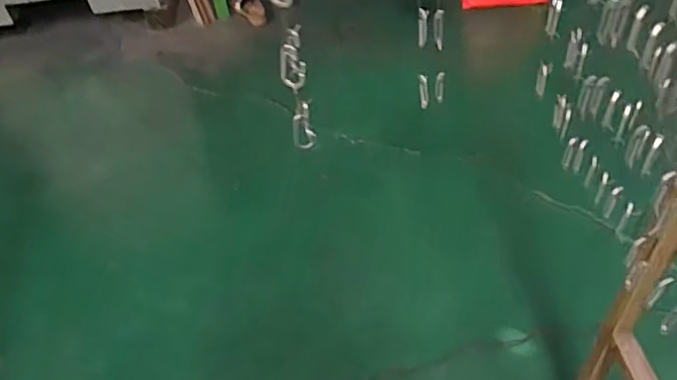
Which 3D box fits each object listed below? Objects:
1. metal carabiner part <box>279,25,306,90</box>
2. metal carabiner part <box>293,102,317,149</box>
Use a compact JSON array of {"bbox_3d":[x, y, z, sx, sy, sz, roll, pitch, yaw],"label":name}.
[{"bbox_3d":[-0.033,-0.094,0.428,0.017,0.047,0.007,-15,49,-6],"label":"metal carabiner part"},{"bbox_3d":[-0.029,-0.050,0.477,0.021,0.043,0.006,-38,55,-24],"label":"metal carabiner part"}]

